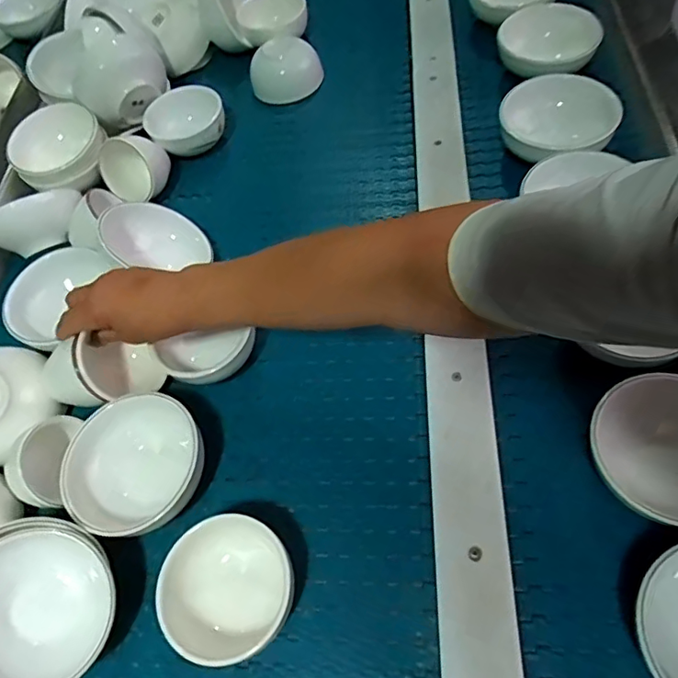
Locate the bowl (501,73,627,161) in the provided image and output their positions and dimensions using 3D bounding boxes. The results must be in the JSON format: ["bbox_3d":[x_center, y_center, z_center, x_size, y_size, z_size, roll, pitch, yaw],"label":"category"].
[{"bbox_3d":[0.240,-0.239,0.607,0.122,0.068,0.122,-5,59,8],"label":"bowl"}]

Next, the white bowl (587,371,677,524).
[{"bbox_3d":[0.267,0.085,0.421,0.114,0.045,0.109,-5,59,8],"label":"white bowl"}]

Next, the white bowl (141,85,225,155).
[{"bbox_3d":[-0.196,-0.274,0.691,0.098,0.060,0.098,-5,59,8],"label":"white bowl"}]

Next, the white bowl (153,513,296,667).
[{"bbox_3d":[-0.083,0.191,0.409,0.096,0.048,0.095,-5,59,8],"label":"white bowl"}]

